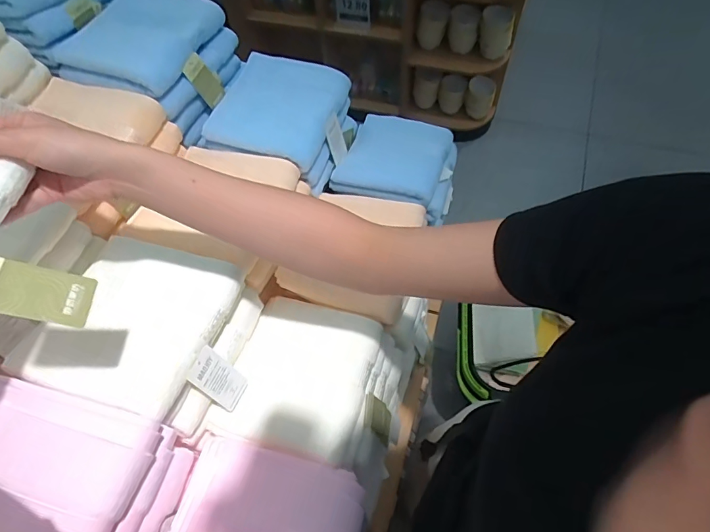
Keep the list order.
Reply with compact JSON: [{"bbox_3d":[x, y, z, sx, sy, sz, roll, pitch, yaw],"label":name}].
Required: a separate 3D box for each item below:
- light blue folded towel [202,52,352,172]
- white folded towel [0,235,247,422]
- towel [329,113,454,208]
[{"bbox_3d":[-0.117,-0.237,0.666,0.170,0.043,0.176,14,62,12],"label":"light blue folded towel"},{"bbox_3d":[-0.230,0.051,0.459,0.164,0.039,0.177,15,62,12],"label":"white folded towel"},{"bbox_3d":[0.065,-0.179,0.708,0.160,0.042,0.180,16,62,13],"label":"towel"}]

